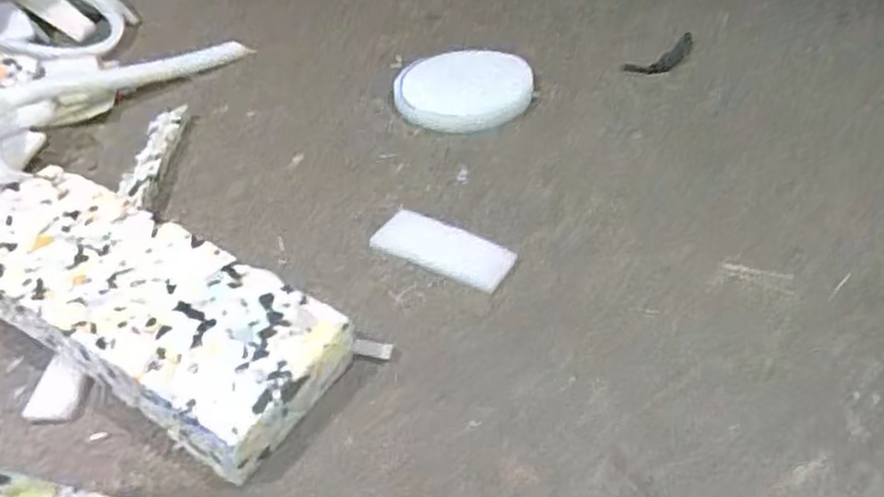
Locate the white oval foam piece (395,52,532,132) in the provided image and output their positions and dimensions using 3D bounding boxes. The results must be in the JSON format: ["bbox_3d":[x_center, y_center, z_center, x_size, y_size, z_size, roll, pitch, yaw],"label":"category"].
[{"bbox_3d":[0.026,-0.177,0.790,0.147,0.028,0.164,3,40,0],"label":"white oval foam piece"}]

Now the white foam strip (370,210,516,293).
[{"bbox_3d":[0.000,0.001,0.592,0.110,0.010,0.054,18,43,18],"label":"white foam strip"}]

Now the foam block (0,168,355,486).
[{"bbox_3d":[-0.223,0.036,0.510,0.317,0.055,0.112,23,44,22],"label":"foam block"}]

